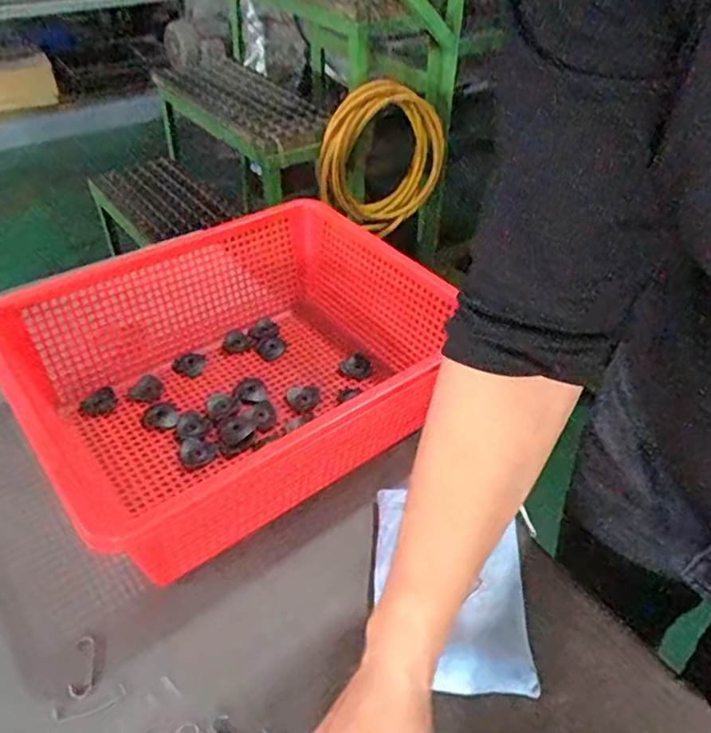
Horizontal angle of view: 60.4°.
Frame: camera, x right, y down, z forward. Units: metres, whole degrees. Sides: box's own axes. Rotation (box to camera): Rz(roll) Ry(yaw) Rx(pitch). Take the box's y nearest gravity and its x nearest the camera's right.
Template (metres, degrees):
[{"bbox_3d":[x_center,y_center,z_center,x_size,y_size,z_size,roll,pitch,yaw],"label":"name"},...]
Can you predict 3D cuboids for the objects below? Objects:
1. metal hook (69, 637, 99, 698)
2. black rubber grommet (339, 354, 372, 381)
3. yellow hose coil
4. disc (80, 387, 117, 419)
[{"bbox_3d":[-0.192,0.213,0.435,0.018,0.006,0.042,-4,42,-8],"label":"metal hook"},{"bbox_3d":[0.001,0.001,0.673,0.031,0.007,0.032,38,58,3],"label":"black rubber grommet"},{"bbox_3d":[0.071,-0.532,1.562,0.377,0.355,0.084,-29,51,-31],"label":"yellow hose coil"},{"bbox_3d":[-0.258,0.038,0.619,0.029,0.007,0.039,23,45,21],"label":"disc"}]

